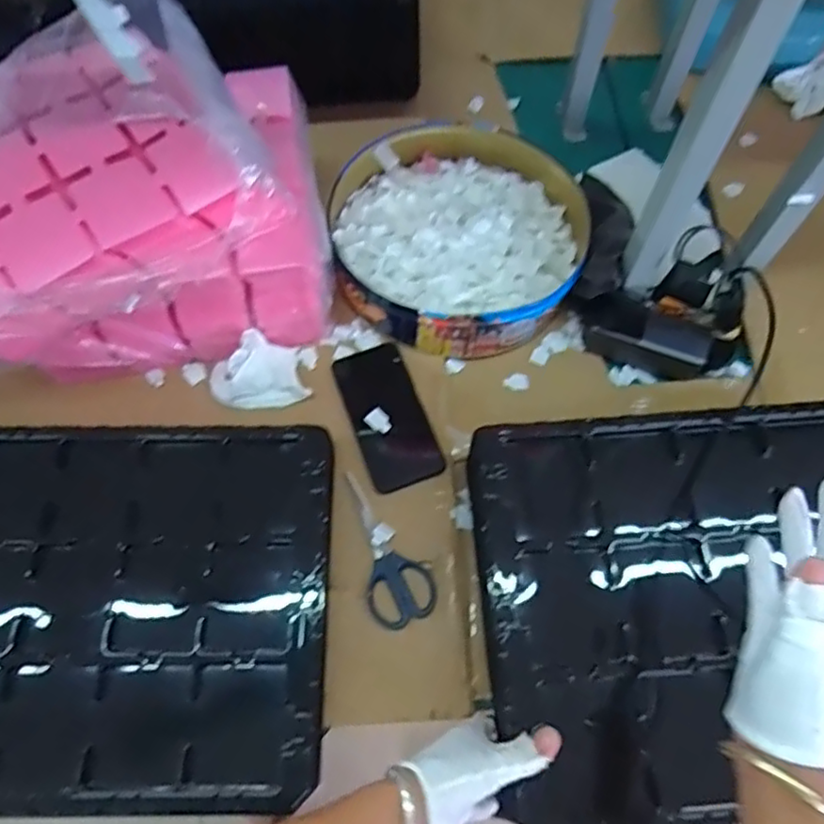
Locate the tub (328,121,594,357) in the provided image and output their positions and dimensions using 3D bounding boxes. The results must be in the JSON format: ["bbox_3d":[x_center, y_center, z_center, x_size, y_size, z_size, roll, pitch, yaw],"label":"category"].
[{"bbox_3d":[0.051,-0.212,0.758,0.301,0.069,0.285,0,65,0],"label":"tub"}]

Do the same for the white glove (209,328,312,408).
[{"bbox_3d":[-0.173,-0.042,0.703,0.104,0.046,0.091,-28,68,-13],"label":"white glove"}]

